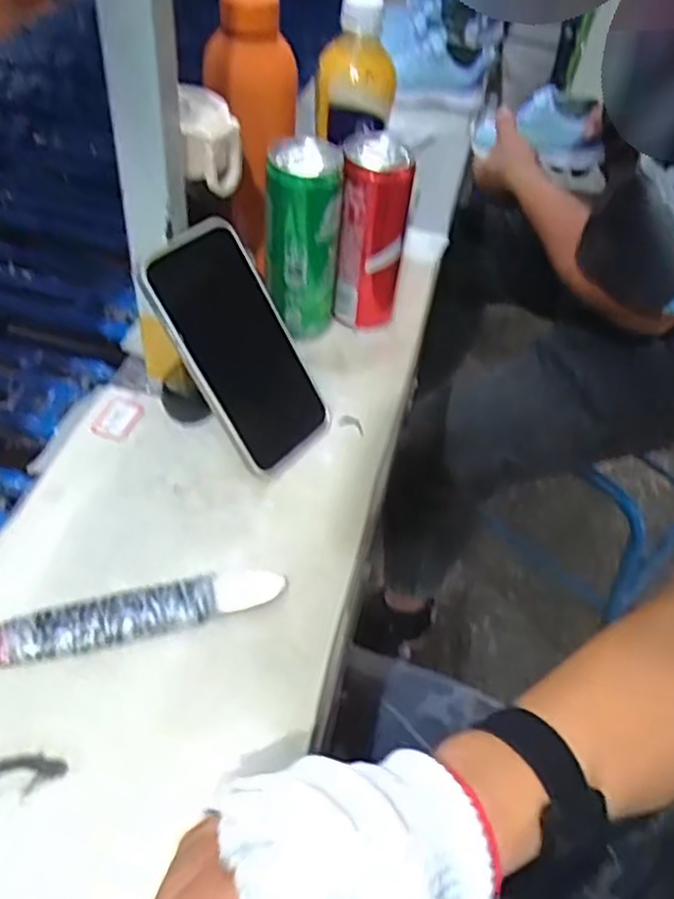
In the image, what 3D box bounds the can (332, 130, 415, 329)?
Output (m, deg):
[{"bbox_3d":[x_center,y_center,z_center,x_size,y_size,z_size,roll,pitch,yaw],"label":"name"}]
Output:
[{"bbox_3d":[0.029,-0.175,0.581,0.050,0.146,0.064,8,47,2],"label":"can"}]

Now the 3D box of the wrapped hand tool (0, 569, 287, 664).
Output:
[{"bbox_3d":[-0.115,0.094,0.410,0.167,0.017,0.028,-11,49,-14],"label":"wrapped hand tool"}]

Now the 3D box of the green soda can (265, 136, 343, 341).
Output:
[{"bbox_3d":[-0.027,-0.161,0.561,0.054,0.150,0.053,3,47,-3],"label":"green soda can"}]

